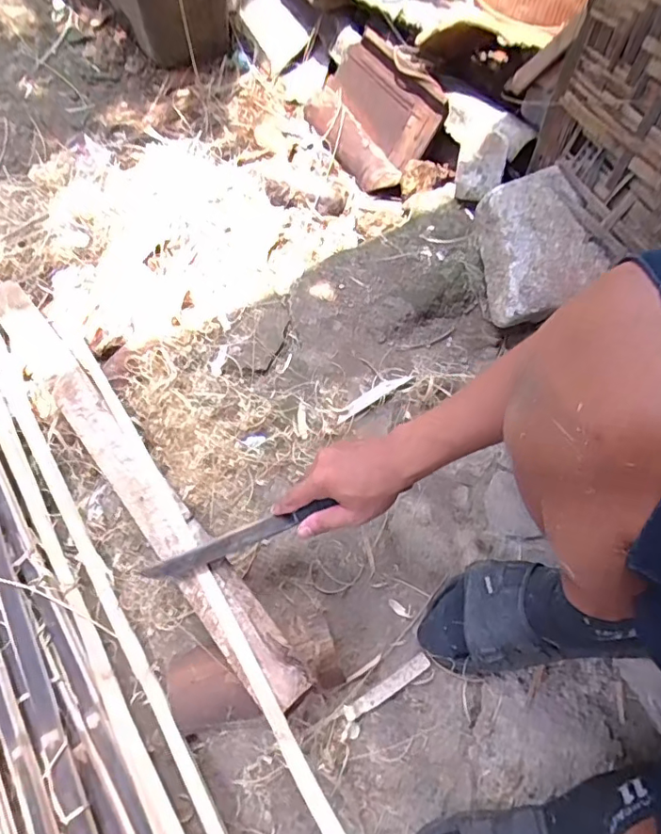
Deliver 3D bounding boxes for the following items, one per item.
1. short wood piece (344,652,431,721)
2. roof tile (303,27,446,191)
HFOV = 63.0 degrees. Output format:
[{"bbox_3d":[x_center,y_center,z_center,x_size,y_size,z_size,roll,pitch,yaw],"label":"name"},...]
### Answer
[{"bbox_3d":[0.064,0.300,0.600,0.108,0.007,0.016,-28,68,-13],"label":"short wood piece"},{"bbox_3d":[0.074,-0.574,1.009,0.047,0.202,0.297,-6,54,-48],"label":"roof tile"}]

